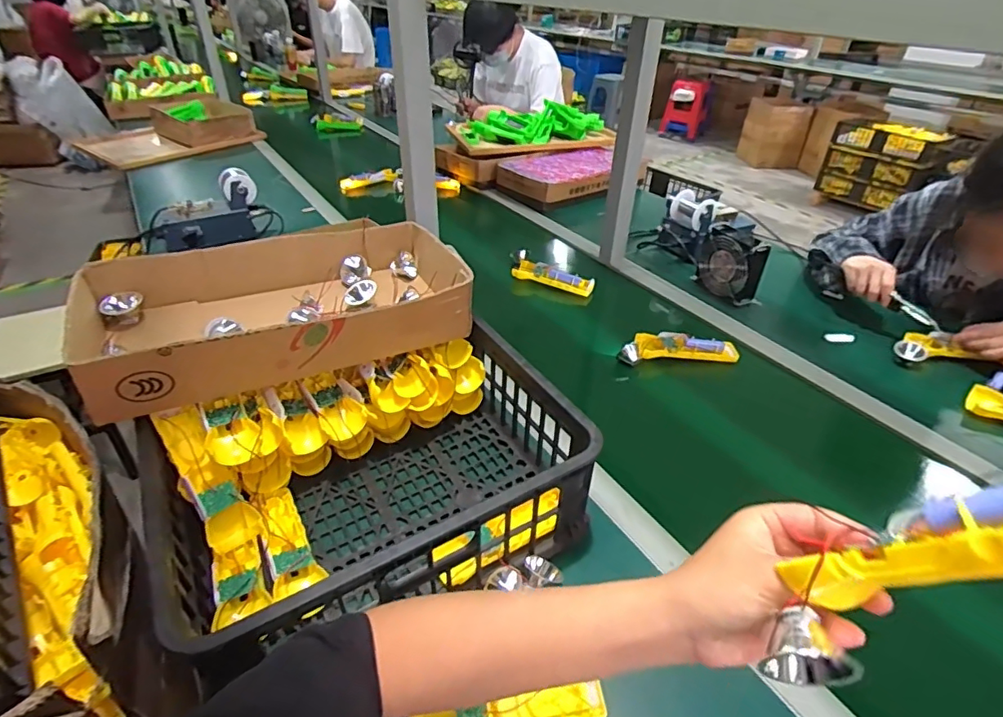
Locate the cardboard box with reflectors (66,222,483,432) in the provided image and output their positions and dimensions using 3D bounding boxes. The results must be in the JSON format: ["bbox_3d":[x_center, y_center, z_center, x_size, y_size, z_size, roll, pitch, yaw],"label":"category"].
[{"bbox_3d":[-0.260,-0.069,0.662,0.418,0.087,0.220,-18,41,-24],"label":"cardboard box with reflectors"}]

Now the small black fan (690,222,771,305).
[{"bbox_3d":[0.447,-0.184,1.034,0.050,0.120,0.122,-14,39,-20],"label":"small black fan"}]

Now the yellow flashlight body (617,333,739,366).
[{"bbox_3d":[0.292,-0.018,0.891,0.194,0.032,0.051,-1,37,-4],"label":"yellow flashlight body"}]

